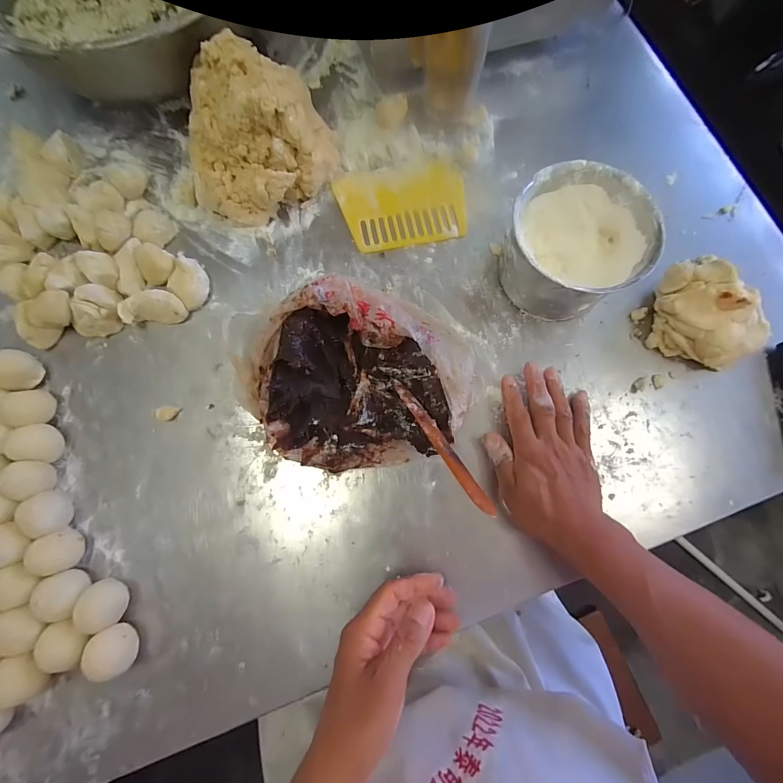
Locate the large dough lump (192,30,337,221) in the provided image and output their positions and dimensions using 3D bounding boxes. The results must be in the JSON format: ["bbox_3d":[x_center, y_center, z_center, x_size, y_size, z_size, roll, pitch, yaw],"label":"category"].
[{"bbox_3d":[-0.167,-0.311,0.432,0.176,0.109,0.153,-29,79,-8],"label":"large dough lump"}]

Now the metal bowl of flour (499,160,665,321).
[{"bbox_3d":[0.203,-0.161,0.414,0.146,0.091,0.151,0,77,-1],"label":"metal bowl of flour"}]

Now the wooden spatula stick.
[{"bbox_3d":[0.044,0.044,0.342,0.017,0.017,0.178,-26,43,-7],"label":"wooden spatula stick"}]

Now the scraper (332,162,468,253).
[{"bbox_3d":[0.016,-0.245,0.475,0.164,0.005,0.114,-10,77,-4],"label":"scraper"}]

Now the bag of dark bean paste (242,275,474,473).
[{"bbox_3d":[-0.034,-0.012,0.388,0.226,0.075,0.196,21,77,4],"label":"bag of dark bean paste"}]

